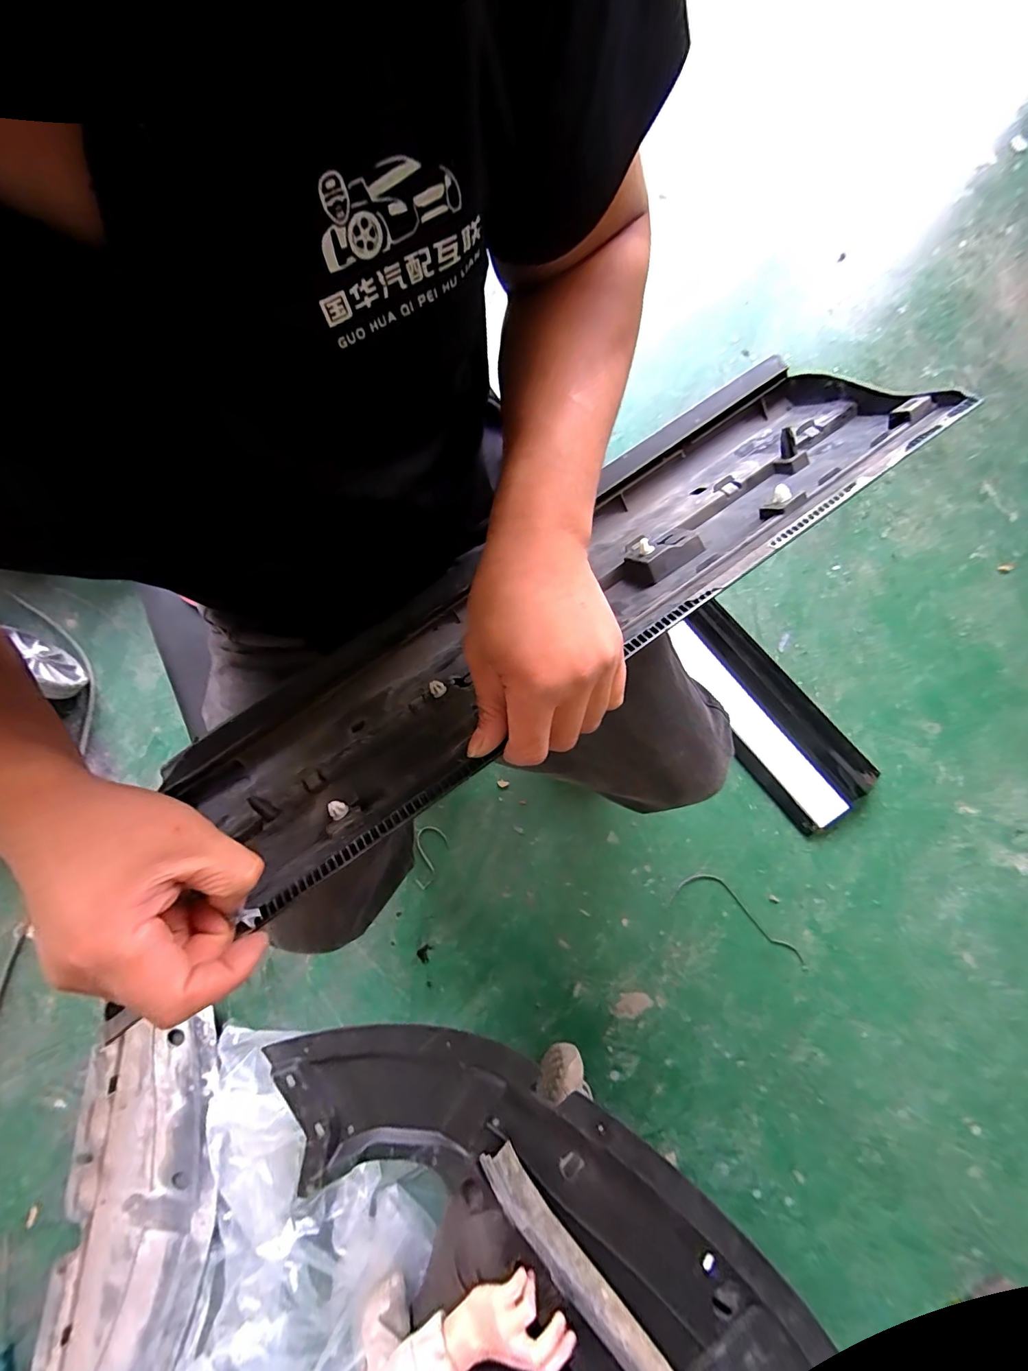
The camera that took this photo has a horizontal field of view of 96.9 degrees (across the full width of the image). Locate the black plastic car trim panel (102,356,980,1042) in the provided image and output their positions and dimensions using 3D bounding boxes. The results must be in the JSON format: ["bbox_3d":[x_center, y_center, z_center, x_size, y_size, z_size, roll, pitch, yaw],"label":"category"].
[{"bbox_3d":[0.034,-0.076,0.385,0.679,0.042,0.206,-34,47,-8],"label":"black plastic car trim panel"}]

